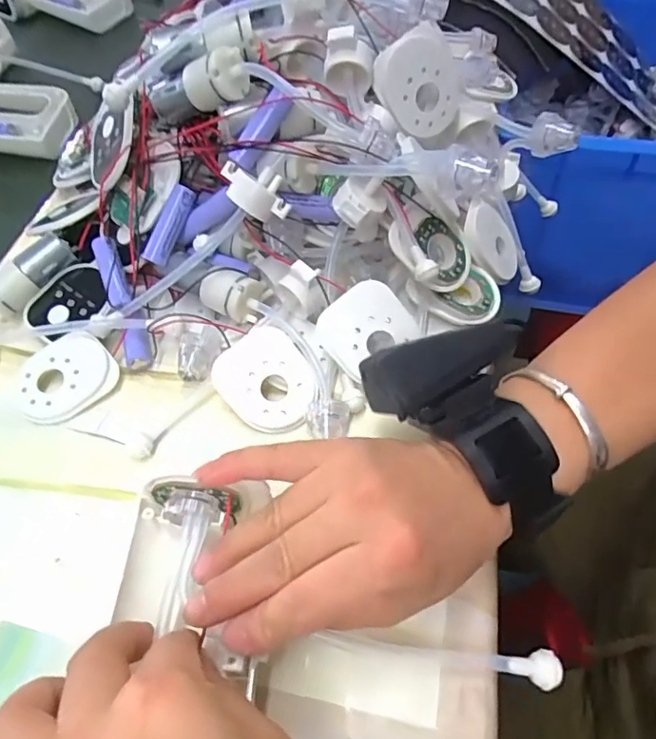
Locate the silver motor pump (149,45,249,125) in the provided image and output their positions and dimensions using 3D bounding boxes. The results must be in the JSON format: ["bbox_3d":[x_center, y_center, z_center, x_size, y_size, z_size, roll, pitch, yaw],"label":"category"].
[{"bbox_3d":[-0.076,-0.161,0.309,0.064,0.025,0.022,-3,51,29],"label":"silver motor pump"}]

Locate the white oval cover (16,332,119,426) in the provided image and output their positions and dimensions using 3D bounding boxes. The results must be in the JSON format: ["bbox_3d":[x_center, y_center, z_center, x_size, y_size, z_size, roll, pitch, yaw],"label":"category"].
[{"bbox_3d":[-0.154,0.004,0.311,0.045,0.015,0.055,34,64,25],"label":"white oval cover"}]

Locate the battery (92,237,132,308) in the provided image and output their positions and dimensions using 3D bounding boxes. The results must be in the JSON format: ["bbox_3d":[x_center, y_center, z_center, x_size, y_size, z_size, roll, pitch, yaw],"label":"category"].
[{"bbox_3d":[-0.133,-0.059,0.334,0.014,0.014,0.049,-21,74,-11],"label":"battery"}]

